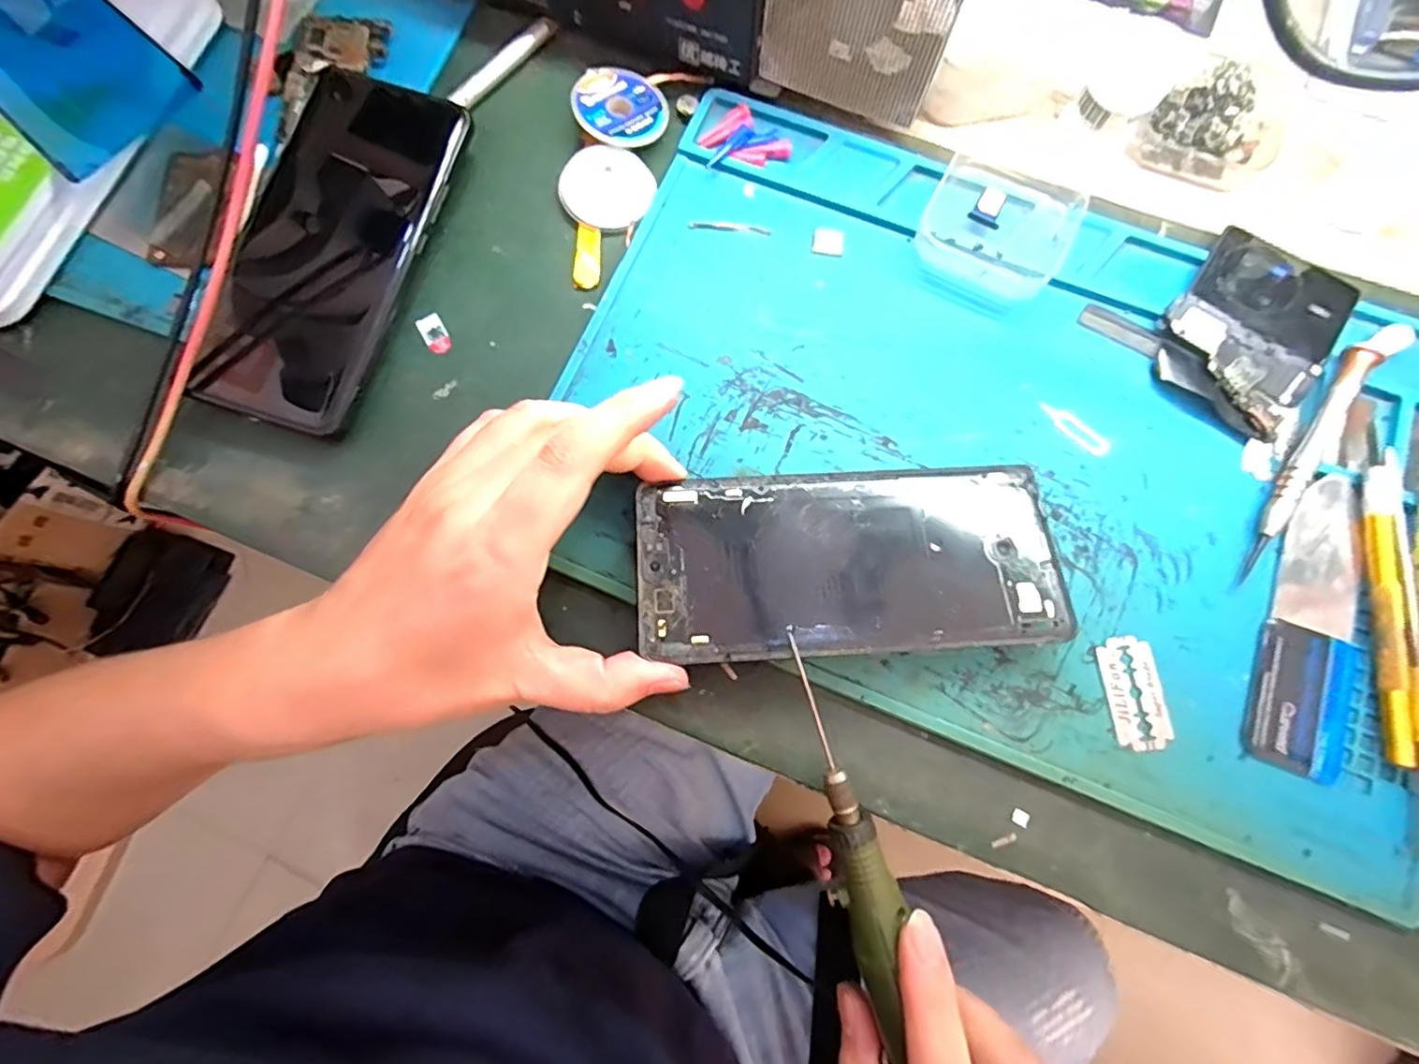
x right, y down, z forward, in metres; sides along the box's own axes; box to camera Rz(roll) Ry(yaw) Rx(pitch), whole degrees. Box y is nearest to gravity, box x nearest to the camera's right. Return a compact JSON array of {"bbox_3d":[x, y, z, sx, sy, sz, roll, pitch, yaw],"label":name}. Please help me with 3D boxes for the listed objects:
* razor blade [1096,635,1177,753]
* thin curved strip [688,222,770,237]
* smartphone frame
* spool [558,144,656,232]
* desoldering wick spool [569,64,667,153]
[{"bbox_3d":[0.166,0.062,0.231,0.021,0.004,0.042,-8,78,0],"label":"razor blade"},{"bbox_3d":[0.010,-0.143,0.280,0.038,0.004,0.005,6,78,2],"label":"thin curved strip"},{"bbox_3d":[0.054,0.010,0.233,0.161,0.013,0.073,-2,78,-3],"label":"smartphone frame"},{"bbox_3d":[-0.049,-0.162,0.282,0.043,0.009,0.037,4,78,2],"label":"spool"},{"bbox_3d":[-0.043,-0.205,0.288,0.043,0.013,0.046,0,78,1],"label":"desoldering wick spool"}]

